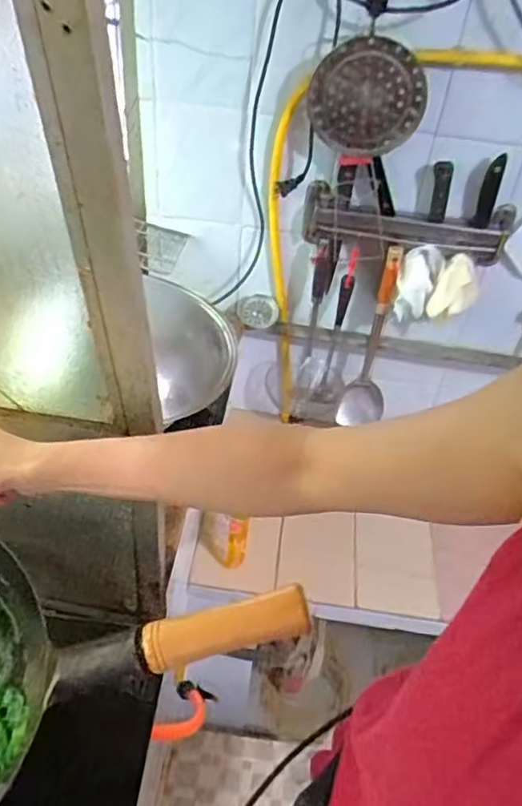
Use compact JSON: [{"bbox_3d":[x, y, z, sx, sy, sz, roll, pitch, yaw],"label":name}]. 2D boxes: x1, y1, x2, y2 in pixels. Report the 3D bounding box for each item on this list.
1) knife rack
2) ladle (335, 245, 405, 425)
[{"bbox_3d":[0.238,-0.294,1.021,0.334,0.099,0.037,11,43,4],"label":"knife rack"},{"bbox_3d":[0.214,-0.110,1.136,0.070,0.364,0.076,32,48,25],"label":"ladle"}]

